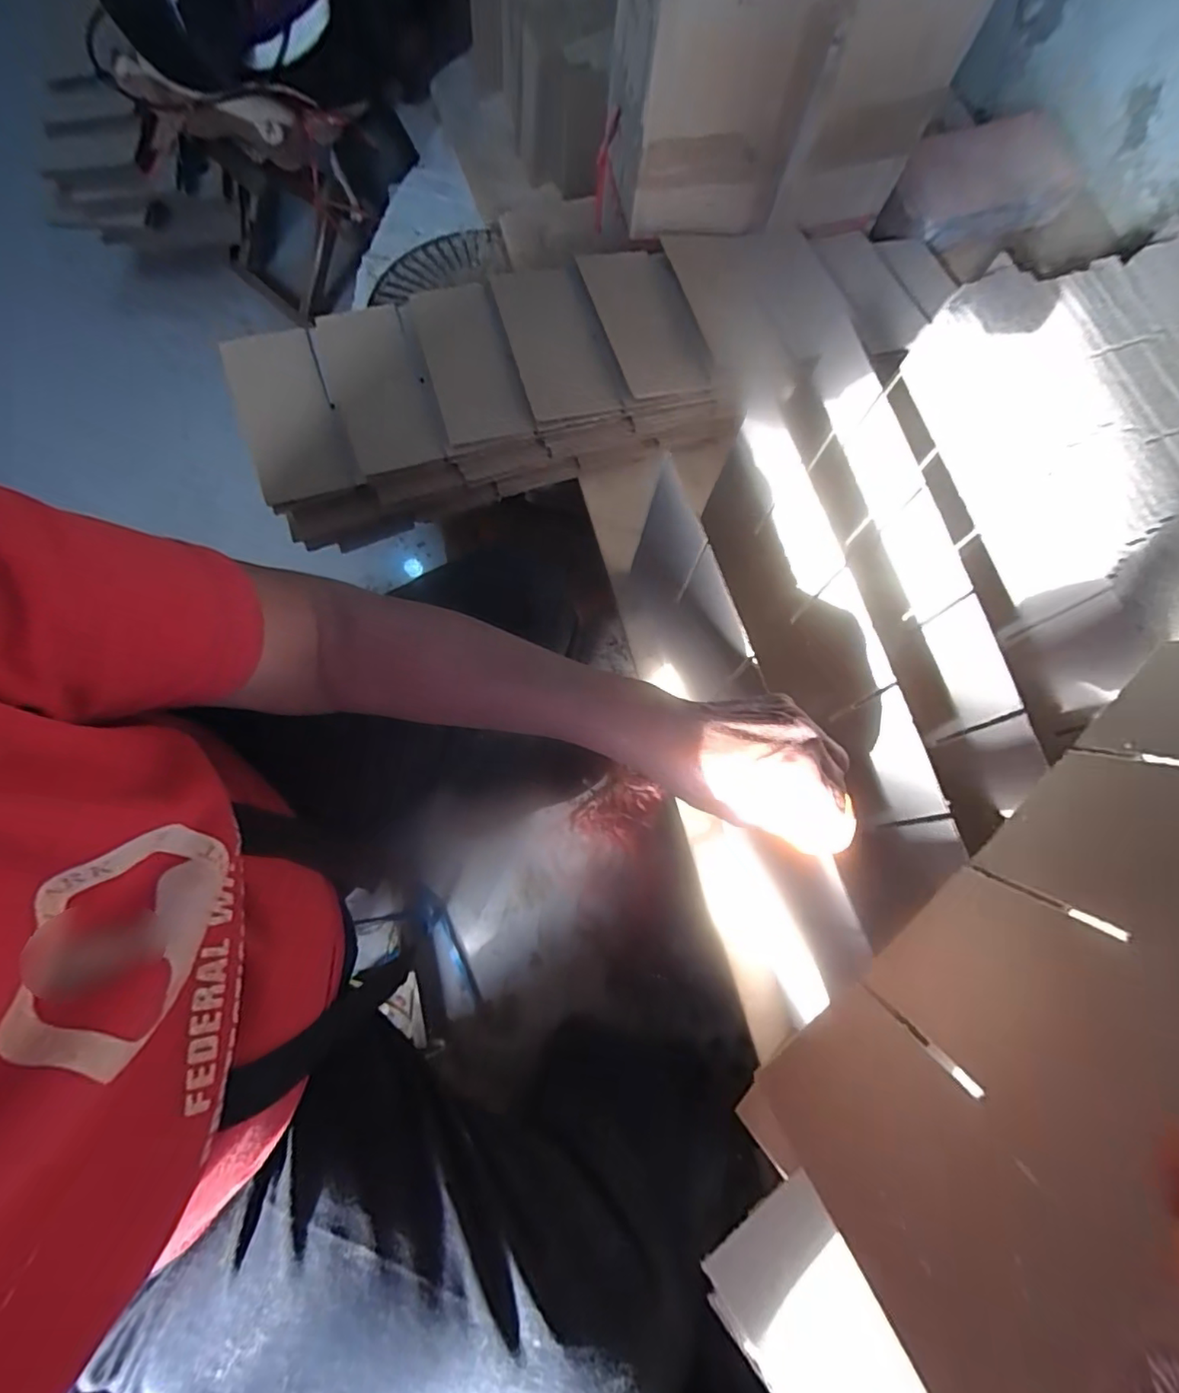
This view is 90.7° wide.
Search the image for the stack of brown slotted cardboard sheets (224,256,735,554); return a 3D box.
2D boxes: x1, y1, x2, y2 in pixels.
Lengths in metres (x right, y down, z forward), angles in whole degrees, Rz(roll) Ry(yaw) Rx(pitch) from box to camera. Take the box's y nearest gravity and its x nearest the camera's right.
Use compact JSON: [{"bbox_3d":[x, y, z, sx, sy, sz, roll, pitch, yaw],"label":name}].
[{"bbox_3d":[-0.097,-0.299,0.578,0.445,0.084,0.188,-20,75,-6],"label":"stack of brown slotted cardboard sheets"}]

